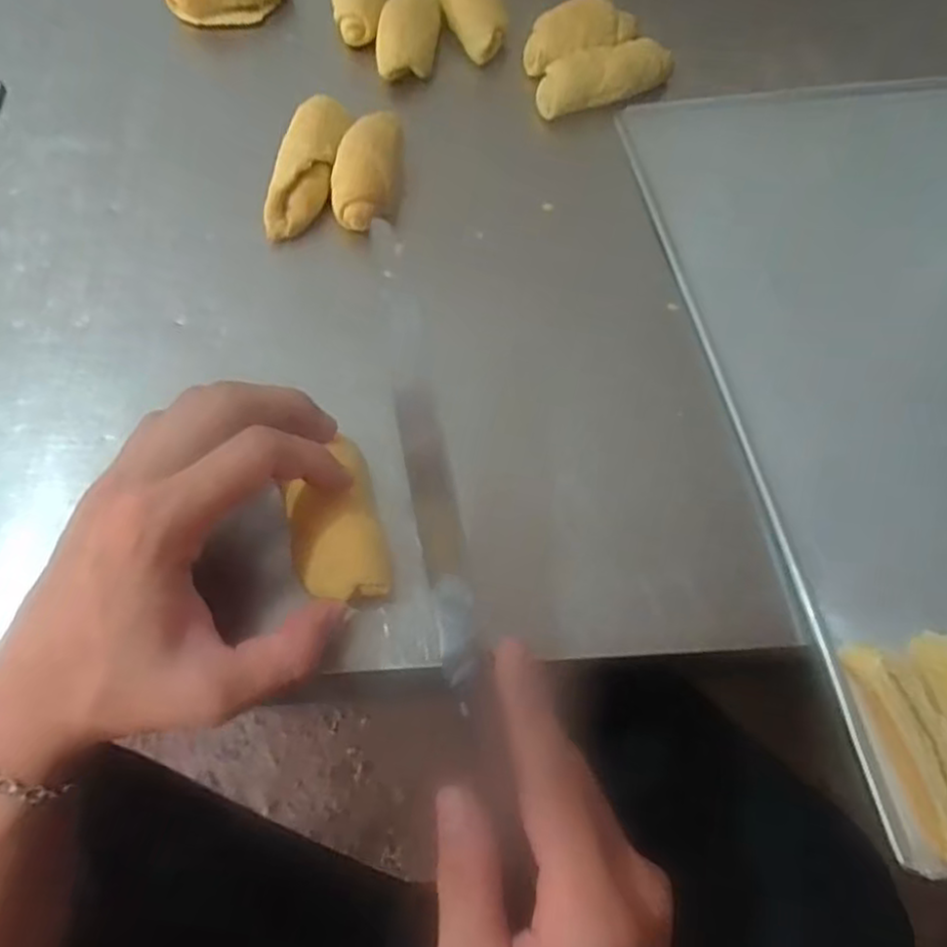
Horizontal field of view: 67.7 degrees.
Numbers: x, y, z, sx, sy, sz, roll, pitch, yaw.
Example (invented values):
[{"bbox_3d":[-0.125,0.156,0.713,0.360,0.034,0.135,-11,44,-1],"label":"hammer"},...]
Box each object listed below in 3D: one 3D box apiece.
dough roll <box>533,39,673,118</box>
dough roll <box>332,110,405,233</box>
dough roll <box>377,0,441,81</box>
[{"bbox_3d":[0.088,-0.257,0.465,0.093,0.030,0.034,-21,66,-13],"label":"dough roll"},{"bbox_3d":[-0.062,-0.178,0.414,0.035,0.033,0.067,6,63,0],"label":"dough roll"},{"bbox_3d":[-0.043,-0.294,0.474,0.039,0.027,0.066,2,65,-3],"label":"dough roll"}]

